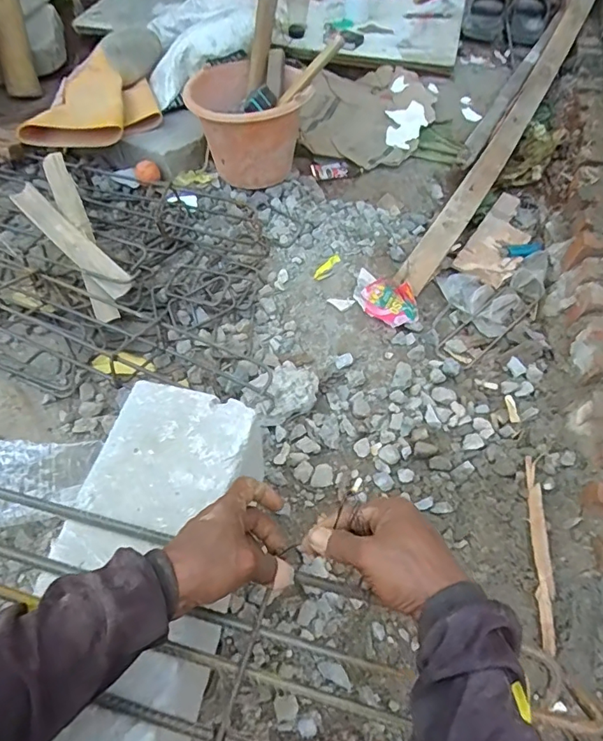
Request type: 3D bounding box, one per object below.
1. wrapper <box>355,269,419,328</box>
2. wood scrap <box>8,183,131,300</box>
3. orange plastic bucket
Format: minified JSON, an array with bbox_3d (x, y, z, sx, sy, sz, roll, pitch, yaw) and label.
[{"bbox_3d":[0.148,-0.142,0.907,0.095,0.022,0.144,-20,59,-13],"label":"wrapper"},{"bbox_3d":[-0.413,-0.232,0.869,0.317,0.058,0.017,40,28,17],"label":"wood scrap"},{"bbox_3d":[-0.101,-0.499,1.004,0.239,0.171,0.222,-16,59,-11],"label":"orange plastic bucket"}]

